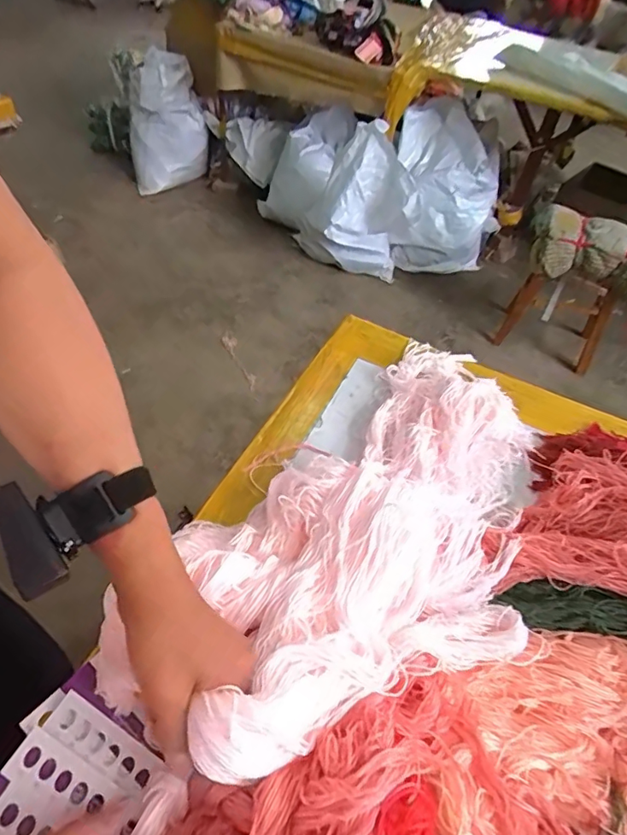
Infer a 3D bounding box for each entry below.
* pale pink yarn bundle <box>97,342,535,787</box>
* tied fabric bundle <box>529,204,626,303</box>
[{"bbox_3d":[0.080,0.084,0.468,0.245,0.066,0.508,28,43,23],"label":"pale pink yarn bundle"},{"bbox_3d":[0.820,-0.437,1.398,0.430,0.237,0.171,24,47,-6],"label":"tied fabric bundle"}]

